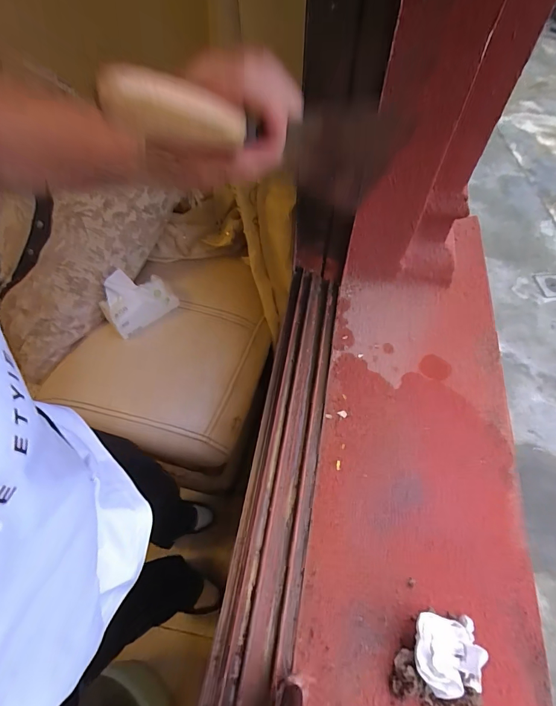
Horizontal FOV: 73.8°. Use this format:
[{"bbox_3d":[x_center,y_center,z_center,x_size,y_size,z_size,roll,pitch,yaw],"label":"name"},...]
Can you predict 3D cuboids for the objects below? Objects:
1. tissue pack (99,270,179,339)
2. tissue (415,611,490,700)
[{"bbox_3d":[-0.329,-0.131,0.876,0.160,0.054,0.141,-30,106,-23],"label":"tissue pack"},{"bbox_3d":[0.164,0.292,0.360,0.065,0.049,0.061,7,59,1],"label":"tissue"}]

